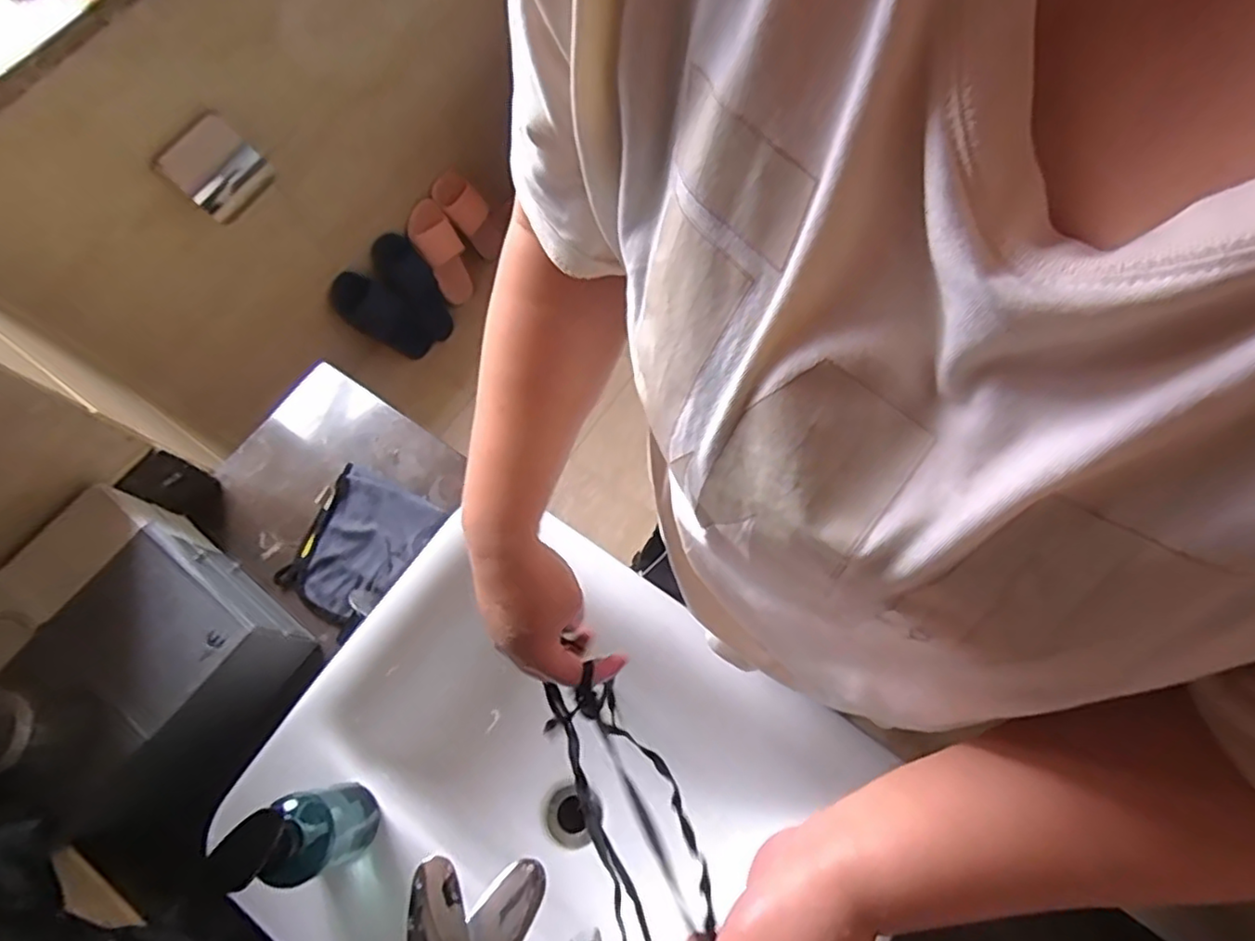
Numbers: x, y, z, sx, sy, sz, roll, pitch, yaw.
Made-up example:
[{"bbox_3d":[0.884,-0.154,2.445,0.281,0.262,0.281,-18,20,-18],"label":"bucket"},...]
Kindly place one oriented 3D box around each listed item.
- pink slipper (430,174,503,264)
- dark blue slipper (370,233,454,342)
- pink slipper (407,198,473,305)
[{"bbox_3d":[-0.398,-0.647,1.651,0.051,0.251,0.110,16,70,37],"label":"pink slipper"},{"bbox_3d":[-0.529,-0.459,1.613,0.113,0.283,0.068,-45,51,-12],"label":"dark blue slipper"},{"bbox_3d":[-0.477,-0.550,1.640,0.106,0.256,0.065,-38,43,-21],"label":"pink slipper"}]

